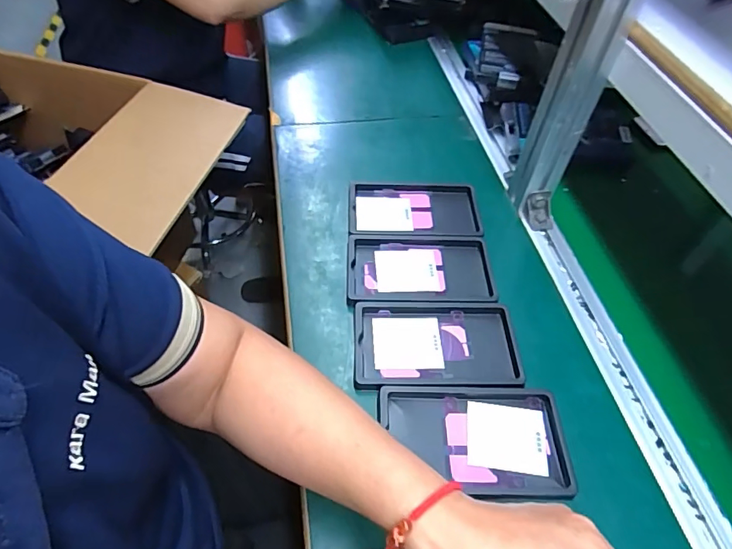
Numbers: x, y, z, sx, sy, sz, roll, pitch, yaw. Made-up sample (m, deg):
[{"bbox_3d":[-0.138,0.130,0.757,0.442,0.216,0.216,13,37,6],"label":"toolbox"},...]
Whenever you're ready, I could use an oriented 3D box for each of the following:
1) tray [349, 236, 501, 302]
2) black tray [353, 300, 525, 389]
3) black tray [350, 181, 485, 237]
[{"bbox_3d":[0.060,-0.007,0.521,0.159,0.012,0.094,1,52,-4],"label":"tray"},{"bbox_3d":[0.069,0.070,0.463,0.160,0.015,0.097,1,52,-4],"label":"black tray"},{"bbox_3d":[0.059,-0.079,0.579,0.157,0.016,0.090,3,52,-3],"label":"black tray"}]

